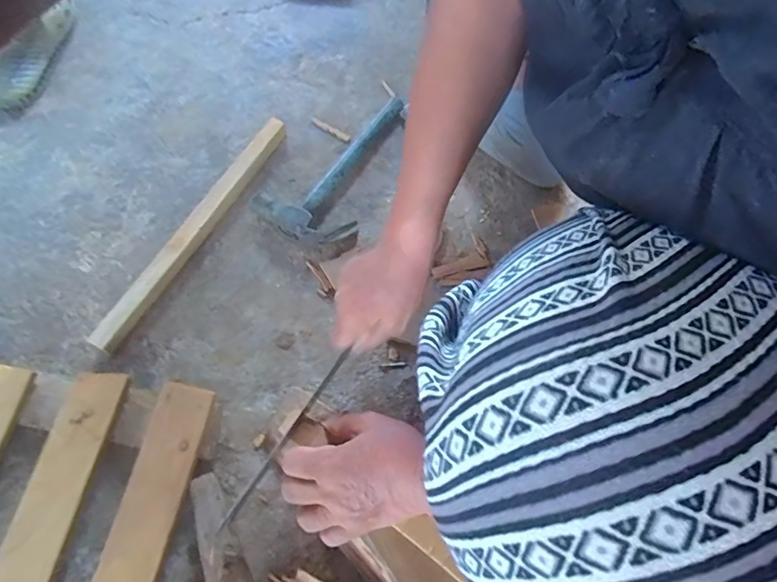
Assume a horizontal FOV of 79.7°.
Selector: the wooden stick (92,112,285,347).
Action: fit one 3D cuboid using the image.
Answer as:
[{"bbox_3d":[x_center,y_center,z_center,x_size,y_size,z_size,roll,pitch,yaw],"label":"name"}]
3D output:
[{"bbox_3d":[-0.215,-0.075,0.530,0.023,0.024,0.324,27,69,12],"label":"wooden stick"}]

